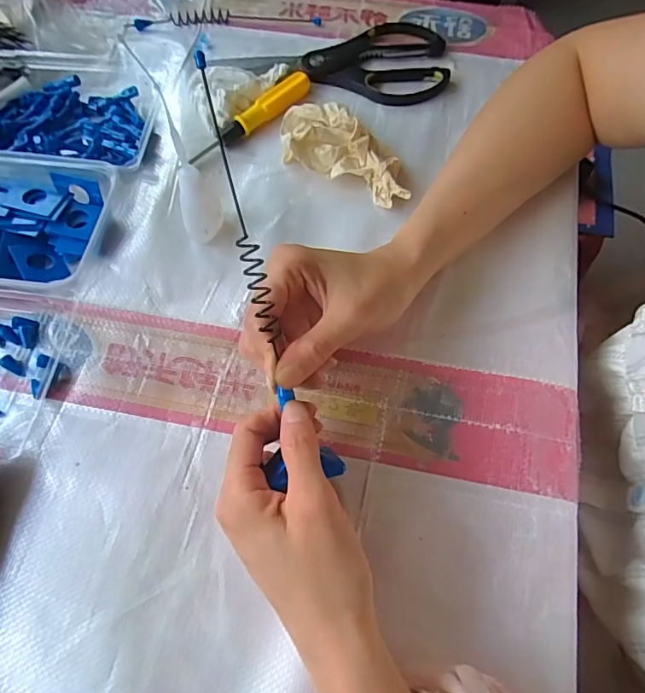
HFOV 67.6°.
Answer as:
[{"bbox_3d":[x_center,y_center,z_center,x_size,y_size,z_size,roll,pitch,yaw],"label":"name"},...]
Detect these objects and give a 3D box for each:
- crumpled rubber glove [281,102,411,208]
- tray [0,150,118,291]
[{"bbox_3d":[0.013,-0.156,0.394,0.063,0.027,0.130,-40,72,-14],"label":"crumpled rubber glove"},{"bbox_3d":[-0.249,-0.094,0.369,0.157,0.036,0.113,6,67,4],"label":"tray"}]

